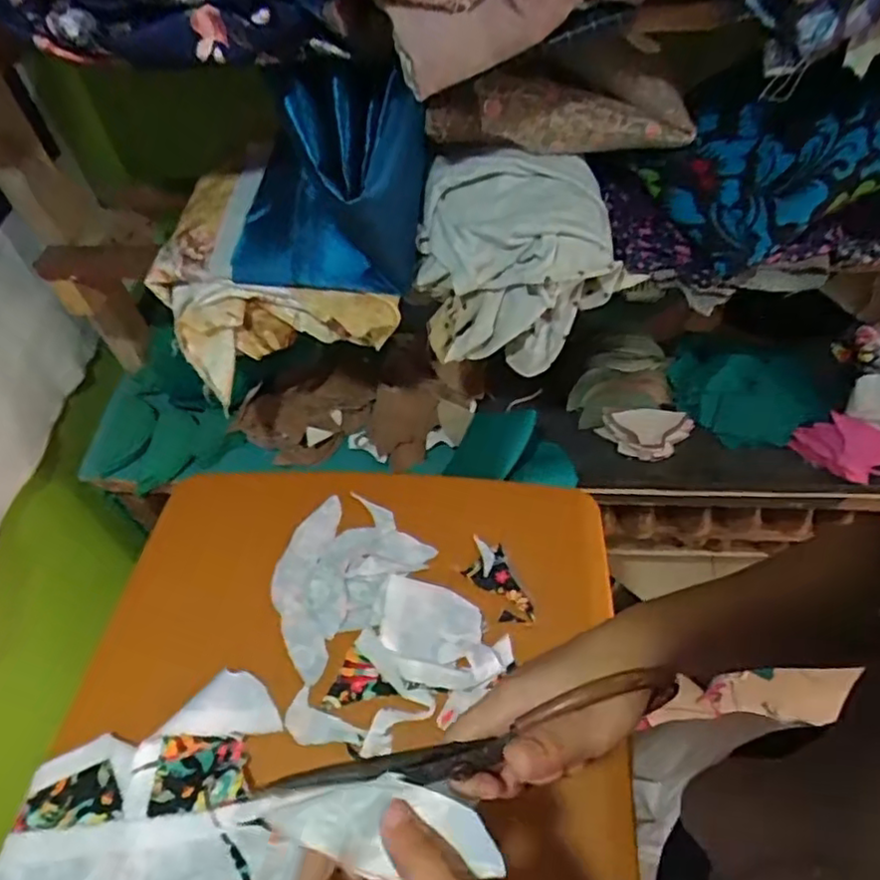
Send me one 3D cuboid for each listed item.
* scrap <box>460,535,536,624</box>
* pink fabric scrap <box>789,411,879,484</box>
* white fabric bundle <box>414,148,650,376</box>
[{"bbox_3d":[0.053,0.137,0.622,0.042,0.009,0.093,-20,55,-10],"label":"scrap"},{"bbox_3d":[0.492,0.006,0.786,0.081,0.032,0.099,-39,58,-24],"label":"pink fabric scrap"},{"bbox_3d":[0.083,-0.177,0.648,0.197,0.168,0.117,-4,51,1],"label":"white fabric bundle"}]

